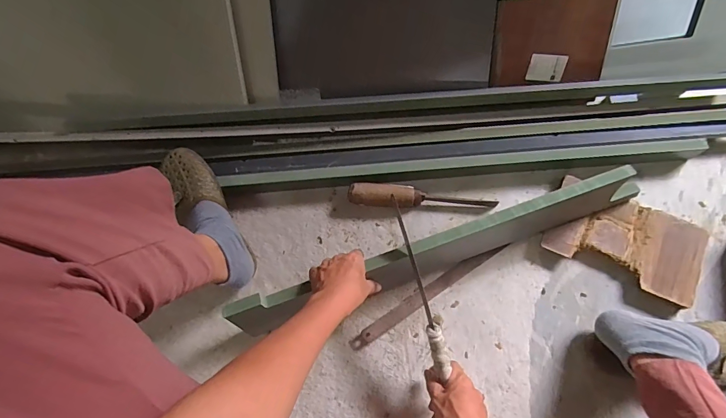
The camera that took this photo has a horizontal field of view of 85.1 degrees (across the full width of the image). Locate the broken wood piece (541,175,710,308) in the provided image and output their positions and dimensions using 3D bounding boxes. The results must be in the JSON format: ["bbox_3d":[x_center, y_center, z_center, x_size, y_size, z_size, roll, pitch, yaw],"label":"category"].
[{"bbox_3d":[0.390,0.047,0.592,0.211,0.026,0.119,25,74,8],"label":"broken wood piece"}]

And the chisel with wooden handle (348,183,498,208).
[{"bbox_3d":[0.093,-0.016,0.620,0.227,0.033,0.031,2,72,2],"label":"chisel with wooden handle"}]

